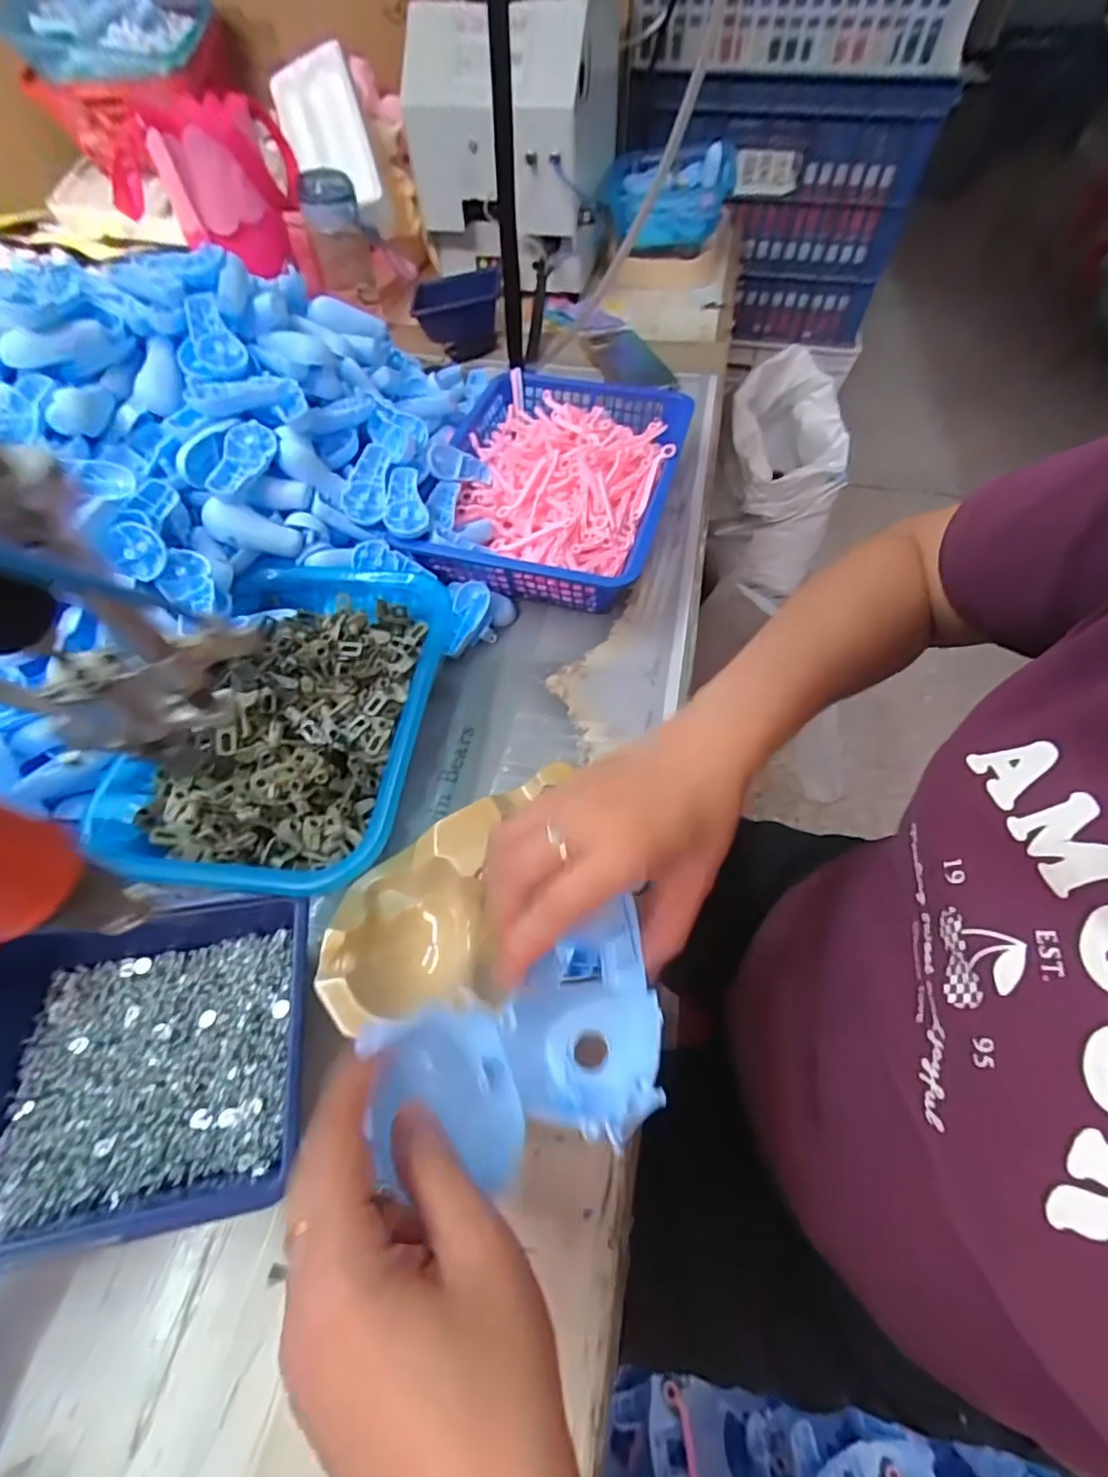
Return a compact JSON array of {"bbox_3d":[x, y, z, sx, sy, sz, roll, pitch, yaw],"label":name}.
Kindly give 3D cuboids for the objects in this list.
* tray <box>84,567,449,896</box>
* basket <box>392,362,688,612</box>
[{"bbox_3d":[-0.181,-0.020,0.407,0.183,0.066,0.267,6,57,3],"label":"tray"},{"bbox_3d":[0.001,-0.240,0.546,0.214,0.068,0.295,14,58,8],"label":"basket"}]

